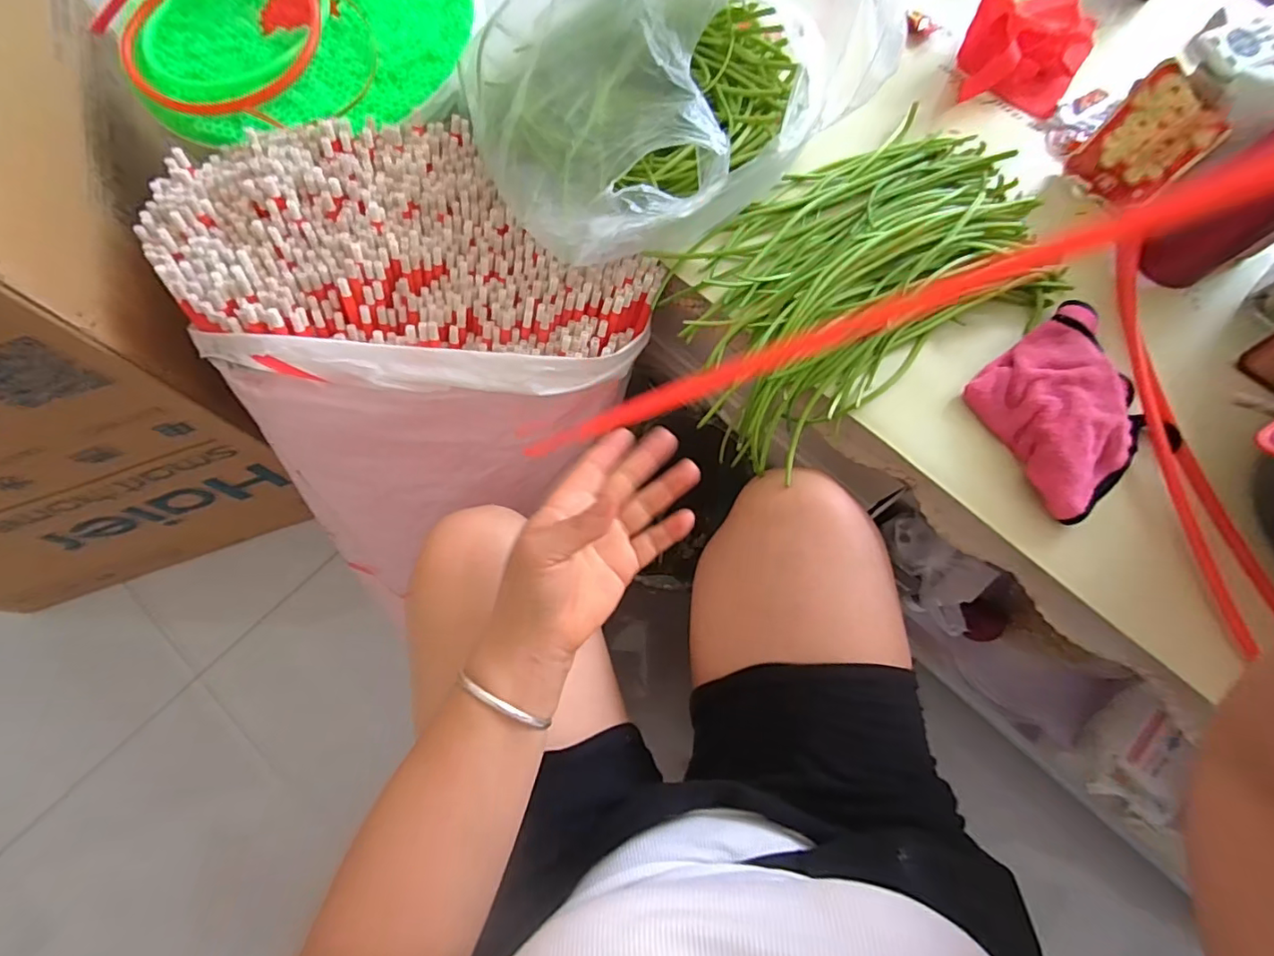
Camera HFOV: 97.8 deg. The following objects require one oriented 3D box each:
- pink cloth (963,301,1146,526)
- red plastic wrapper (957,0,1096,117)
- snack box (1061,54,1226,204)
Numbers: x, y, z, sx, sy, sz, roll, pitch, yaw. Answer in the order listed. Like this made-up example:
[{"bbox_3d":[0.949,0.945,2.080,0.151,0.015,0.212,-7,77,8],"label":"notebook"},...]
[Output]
[{"bbox_3d":[0.360,-0.060,0.458,0.147,0.043,0.131,-35,77,-12],"label":"pink cloth"},{"bbox_3d":[0.405,-0.448,0.579,0.119,0.062,0.153,30,74,7],"label":"red plastic wrapper"},{"bbox_3d":[0.469,-0.308,0.514,0.017,0.099,0.084,-17,66,-36],"label":"snack box"}]

